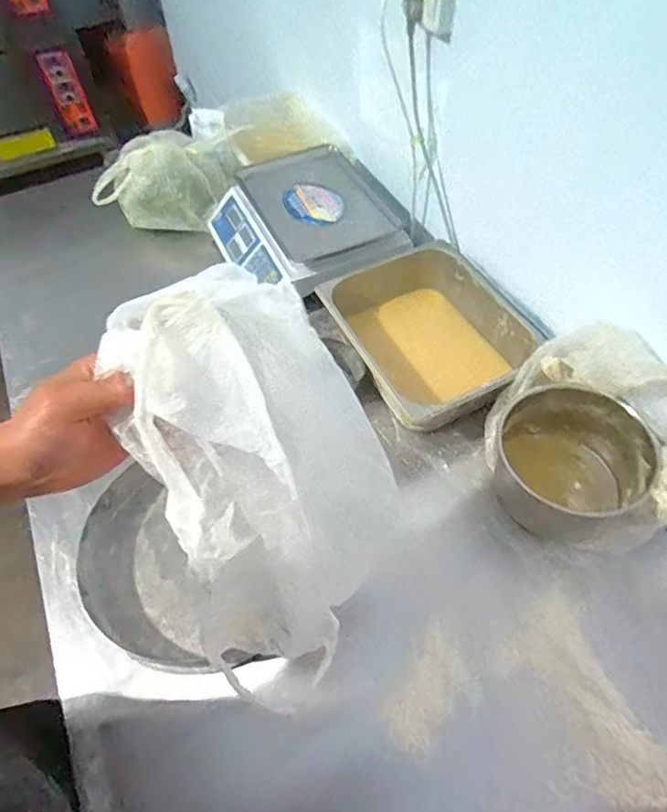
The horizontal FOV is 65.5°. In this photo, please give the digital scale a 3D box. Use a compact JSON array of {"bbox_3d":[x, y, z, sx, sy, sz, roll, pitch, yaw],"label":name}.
[{"bbox_3d":[-0.049,-0.367,1.017,0.327,0.096,0.311,-24,57,-14],"label":"digital scale"}]

